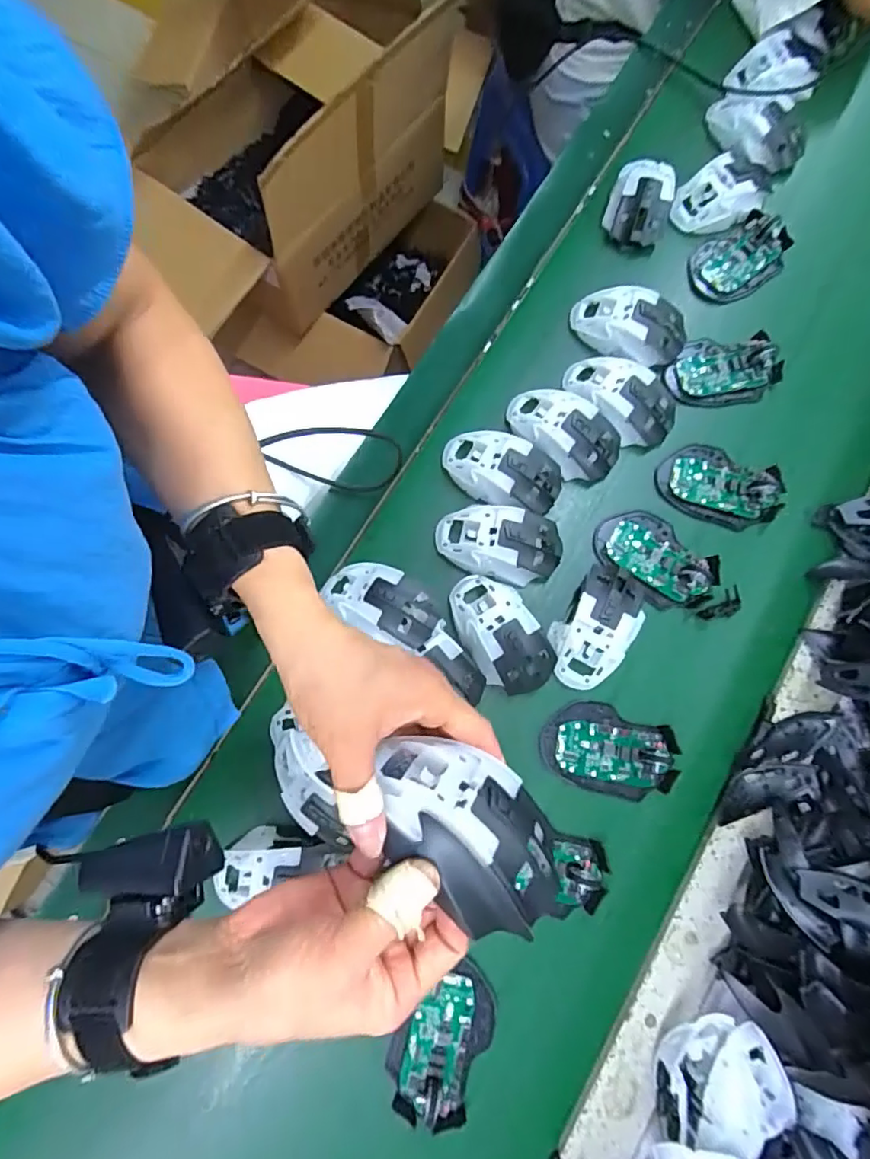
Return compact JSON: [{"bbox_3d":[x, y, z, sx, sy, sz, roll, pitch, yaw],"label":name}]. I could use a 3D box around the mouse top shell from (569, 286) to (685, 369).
[{"bbox_3d":[0.197,-0.256,0.573,0.112,0.034,0.070,8,80,-4],"label":"mouse top shell"}]

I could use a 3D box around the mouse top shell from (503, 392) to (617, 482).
[{"bbox_3d":[0.127,-0.146,0.551,0.114,0.034,0.064,42,79,2],"label":"mouse top shell"}]

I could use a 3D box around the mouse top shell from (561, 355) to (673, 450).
[{"bbox_3d":[0.185,-0.182,0.557,0.113,0.031,0.067,43,79,3],"label":"mouse top shell"}]

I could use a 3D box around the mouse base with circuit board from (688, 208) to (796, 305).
[{"bbox_3d":[0.325,-0.343,0.600,0.109,0.023,0.072,-27,84,-9],"label":"mouse base with circuit board"}]

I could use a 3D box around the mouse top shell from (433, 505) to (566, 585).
[{"bbox_3d":[0.059,-0.032,0.525,0.114,0.034,0.066,7,80,-4],"label":"mouse top shell"}]

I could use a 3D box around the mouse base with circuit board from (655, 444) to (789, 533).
[{"bbox_3d":[0.277,-0.092,0.544,0.114,0.019,0.070,26,79,-1],"label":"mouse base with circuit board"}]

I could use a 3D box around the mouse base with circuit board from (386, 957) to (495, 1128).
[{"bbox_3d":[0.005,0.365,0.446,0.068,0.023,0.111,23,79,-1],"label":"mouse base with circuit board"}]

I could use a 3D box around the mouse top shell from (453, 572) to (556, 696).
[{"bbox_3d":[0.059,0.048,0.506,0.063,0.033,0.115,-27,84,-9],"label":"mouse top shell"}]

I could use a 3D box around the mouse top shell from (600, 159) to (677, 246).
[{"bbox_3d":[0.221,-0.406,0.608,0.065,0.038,0.096,17,79,-2],"label":"mouse top shell"}]

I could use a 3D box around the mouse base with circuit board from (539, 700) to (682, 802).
[{"bbox_3d":[0.153,0.150,0.492,0.112,0.018,0.072,18,79,-2],"label":"mouse base with circuit board"}]

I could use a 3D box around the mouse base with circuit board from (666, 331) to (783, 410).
[{"bbox_3d":[0.294,-0.213,0.577,0.116,0.035,0.066,-3,81,-6],"label":"mouse base with circuit board"}]

